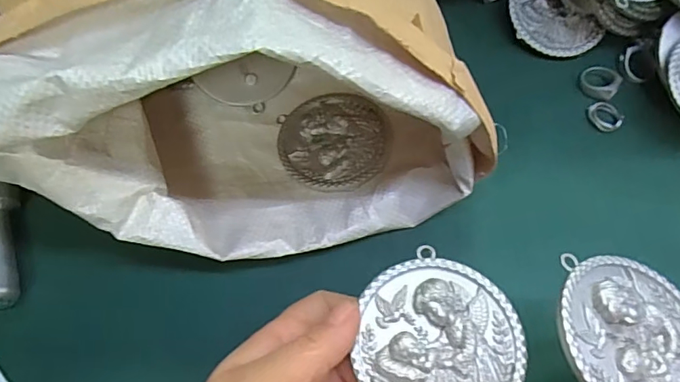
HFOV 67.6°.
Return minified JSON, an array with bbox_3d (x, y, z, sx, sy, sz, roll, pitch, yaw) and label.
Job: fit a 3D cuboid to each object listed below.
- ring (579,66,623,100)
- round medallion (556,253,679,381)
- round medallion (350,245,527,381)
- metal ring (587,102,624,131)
[{"bbox_3d":[0.185,-0.078,0.361,0.027,0.008,0.020,26,68,9],"label":"ring"},{"bbox_3d":[0.124,0.061,0.210,0.070,0.006,0.072,8,56,-12],"label":"round medallion"},{"bbox_3d":[0.043,0.064,0.219,0.068,0.010,0.071,1,67,-2],"label":"round medallion"},{"bbox_3d":[0.185,-0.053,0.354,0.021,0.004,0.023,1,67,-2],"label":"metal ring"}]

